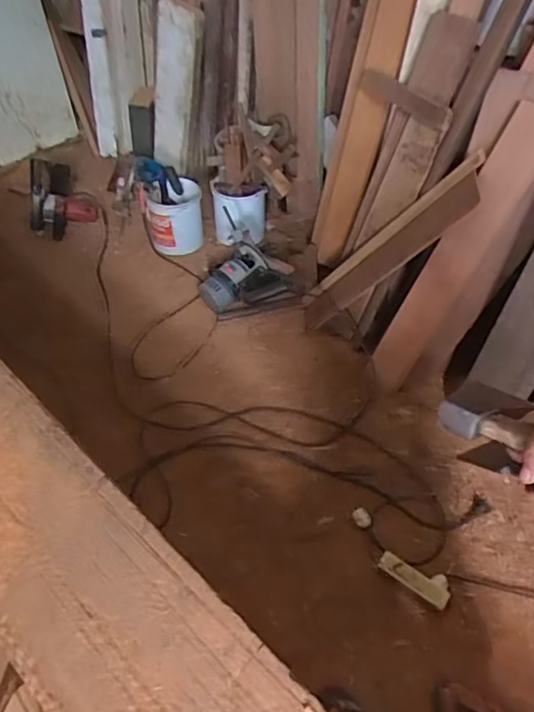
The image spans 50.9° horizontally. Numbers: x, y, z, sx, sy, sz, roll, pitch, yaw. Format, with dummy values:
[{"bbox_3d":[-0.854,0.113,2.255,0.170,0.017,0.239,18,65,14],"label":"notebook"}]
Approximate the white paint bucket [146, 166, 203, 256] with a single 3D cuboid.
[{"bbox_3d":[-0.311,-0.481,1.887,0.188,0.201,0.192,-3,55,1],"label":"white paint bucket"}]

